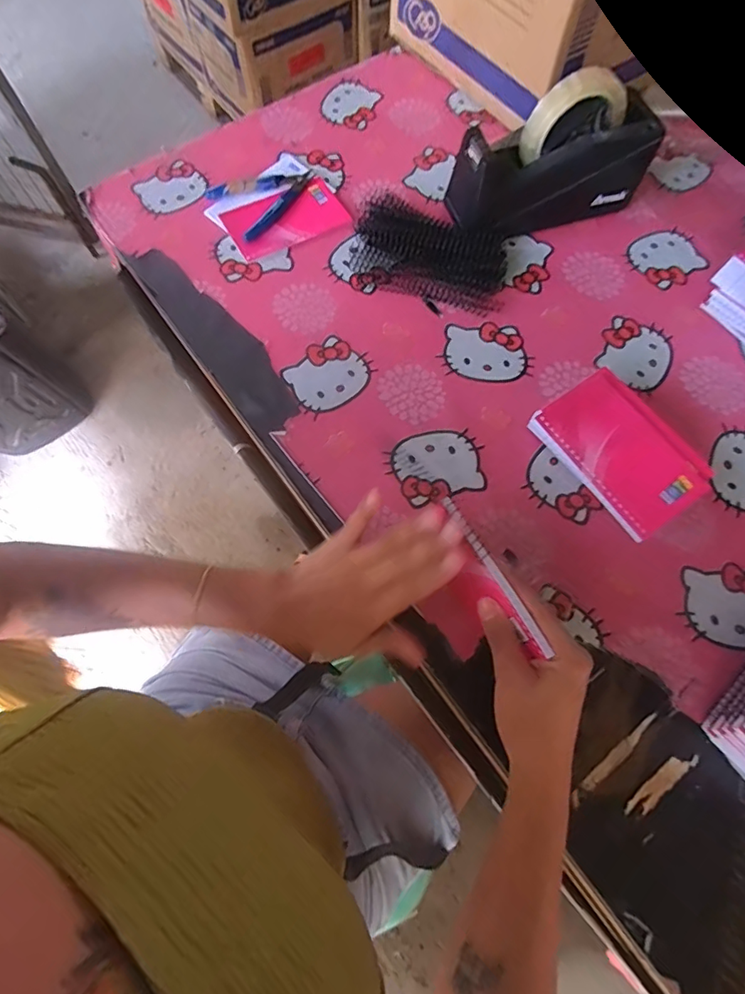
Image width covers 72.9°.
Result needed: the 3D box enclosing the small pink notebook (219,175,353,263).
[{"bbox_3d":[-0.096,-0.310,0.562,0.128,0.009,0.074,-27,73,-10],"label":"small pink notebook"}]

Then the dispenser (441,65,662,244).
[{"bbox_3d":[0.186,-0.341,0.518,0.202,0.121,0.072,-16,71,-6],"label":"dispenser"}]

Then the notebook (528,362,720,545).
[{"bbox_3d":[0.209,-0.040,0.421,0.099,0.012,0.131,-35,74,-12],"label":"notebook"}]

